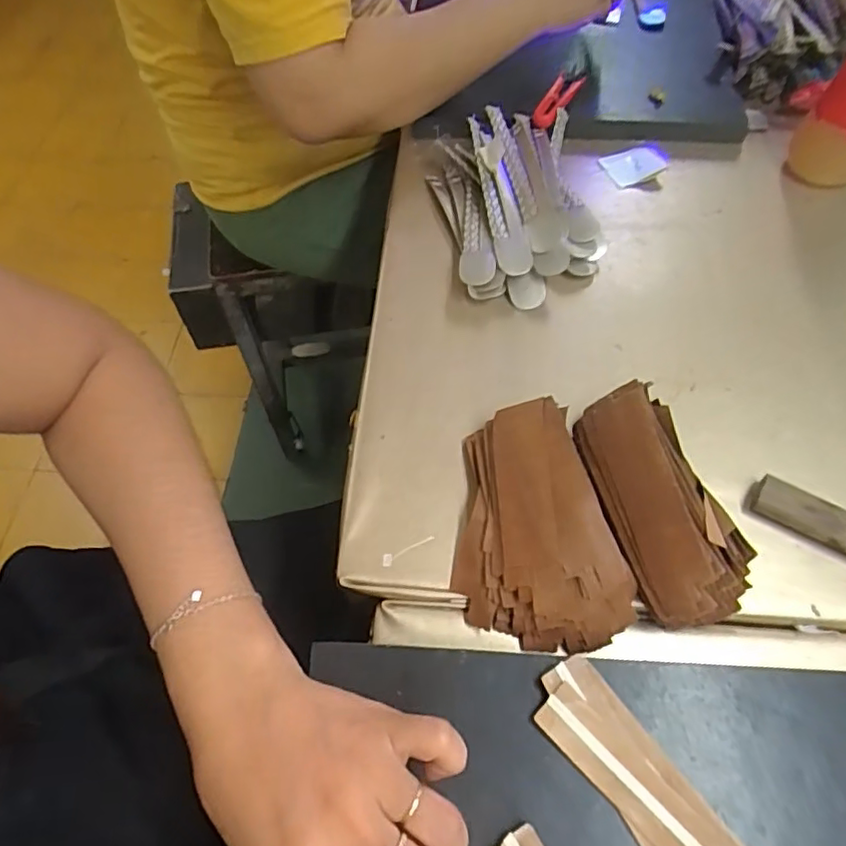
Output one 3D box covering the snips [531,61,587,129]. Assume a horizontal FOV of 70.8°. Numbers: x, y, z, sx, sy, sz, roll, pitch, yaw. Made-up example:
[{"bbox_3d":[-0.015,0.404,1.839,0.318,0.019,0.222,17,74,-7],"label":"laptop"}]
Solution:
[{"bbox_3d":[0.128,-0.306,0.548,0.021,0.012,0.105,24,63,15],"label":"snips"}]

